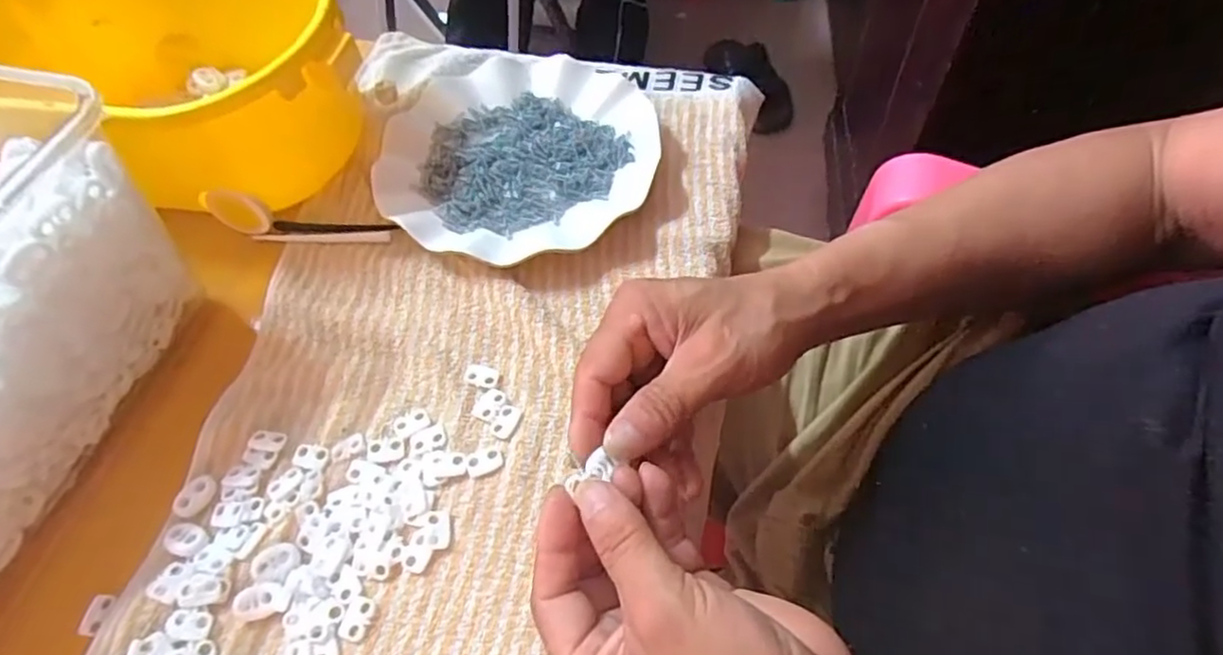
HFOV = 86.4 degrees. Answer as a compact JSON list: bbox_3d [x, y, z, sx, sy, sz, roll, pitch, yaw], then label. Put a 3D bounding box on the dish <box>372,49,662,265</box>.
[{"bbox_3d":[-0.066,-0.125,0.444,0.182,0.022,0.174,-2,57,2],"label":"dish"}]

